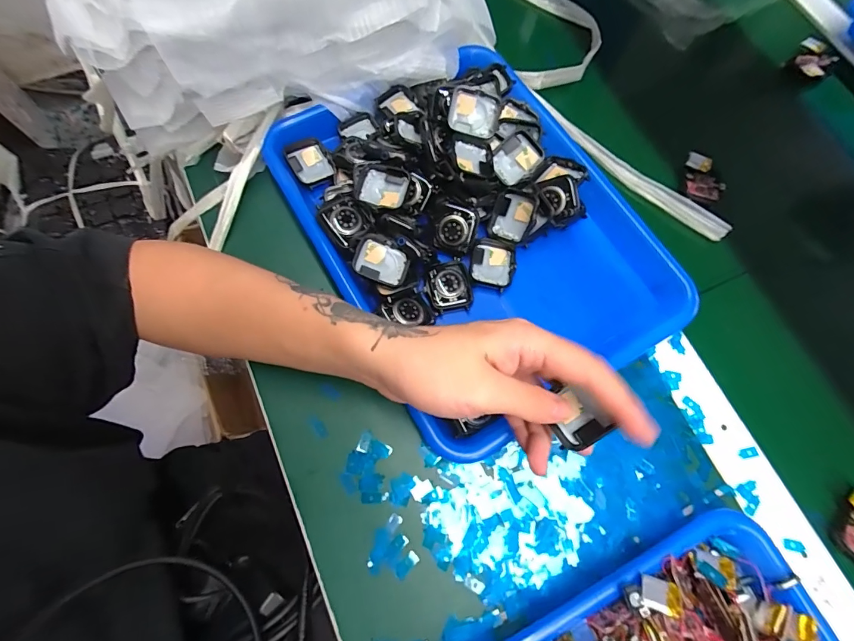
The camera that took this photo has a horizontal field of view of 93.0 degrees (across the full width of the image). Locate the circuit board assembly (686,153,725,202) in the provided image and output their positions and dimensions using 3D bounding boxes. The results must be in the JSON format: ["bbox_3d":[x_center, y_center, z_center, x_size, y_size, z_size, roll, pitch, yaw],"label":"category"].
[{"bbox_3d":[0.271,-0.137,0.396,0.038,0.014,0.048,10,71,1],"label":"circuit board assembly"}]

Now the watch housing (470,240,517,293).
[{"bbox_3d":[0.056,-0.047,0.348,0.036,0.008,0.042,11,71,2],"label":"watch housing"}]

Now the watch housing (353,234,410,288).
[{"bbox_3d":[-0.036,-0.046,0.326,0.042,0.016,0.035,21,72,5],"label":"watch housing"}]

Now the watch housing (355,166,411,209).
[{"bbox_3d":[-0.038,-0.111,0.341,0.044,0.017,0.033,6,74,0],"label":"watch housing"}]

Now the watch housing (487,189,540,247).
[{"bbox_3d":[0.074,-0.088,0.345,0.038,0.015,0.045,19,102,25],"label":"watch housing"}]

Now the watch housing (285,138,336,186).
[{"bbox_3d":[-0.108,-0.147,0.377,0.036,0.017,0.044,-31,75,-12],"label":"watch housing"}]

